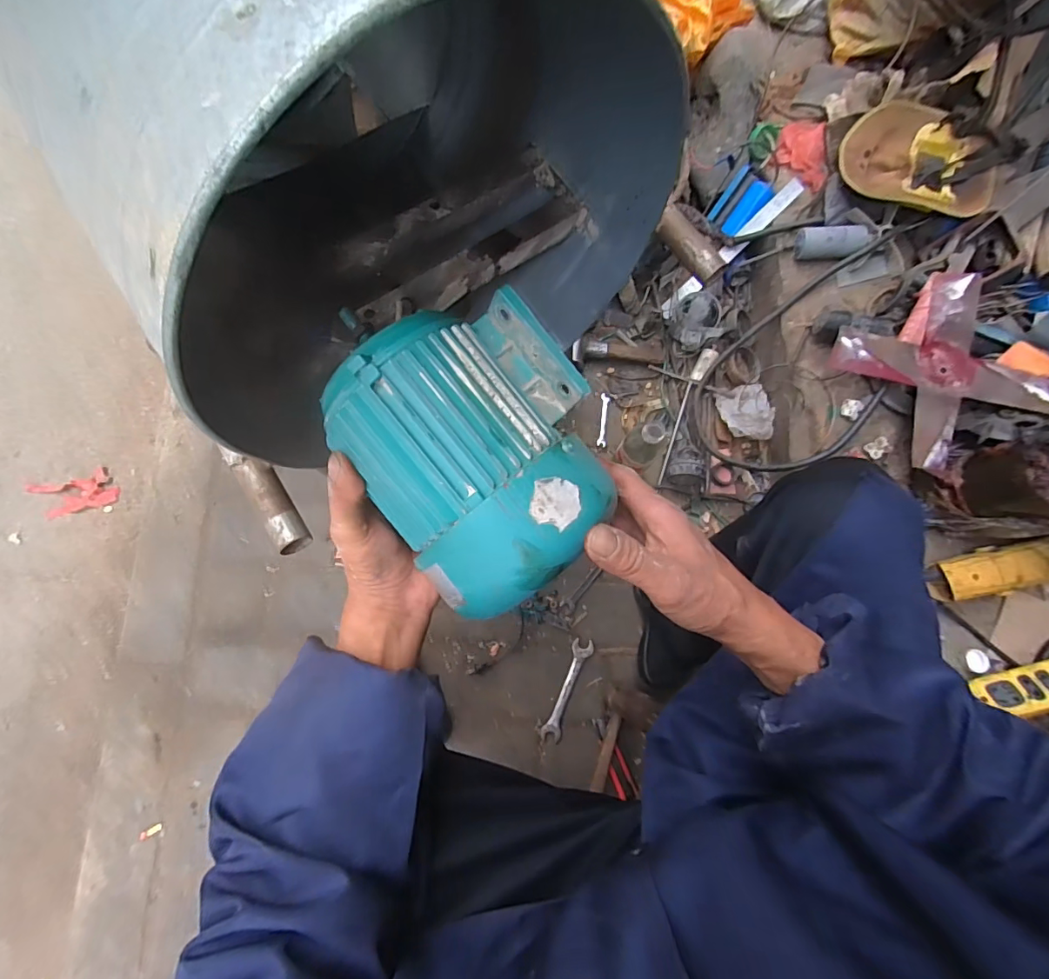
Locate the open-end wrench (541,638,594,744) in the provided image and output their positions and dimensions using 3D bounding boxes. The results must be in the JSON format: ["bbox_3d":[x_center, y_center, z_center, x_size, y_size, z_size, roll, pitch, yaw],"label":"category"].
[{"bbox_3d":[0.074,0.342,0.853,0.034,0.011,0.173,22,75,4],"label":"open-end wrench"}]

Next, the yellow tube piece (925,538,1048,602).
[{"bbox_3d":[0.682,0.115,0.713,0.174,0.054,0.064,-13,76,-5],"label":"yellow tube piece"}]

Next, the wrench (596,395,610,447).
[{"bbox_3d":[0.159,-0.140,1.000,0.018,0.007,0.112,7,75,0],"label":"wrench"}]

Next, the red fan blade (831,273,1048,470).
[{"bbox_3d":[0.648,-0.190,0.769,0.246,0.048,0.252,-26,77,-8],"label":"red fan blade"}]

